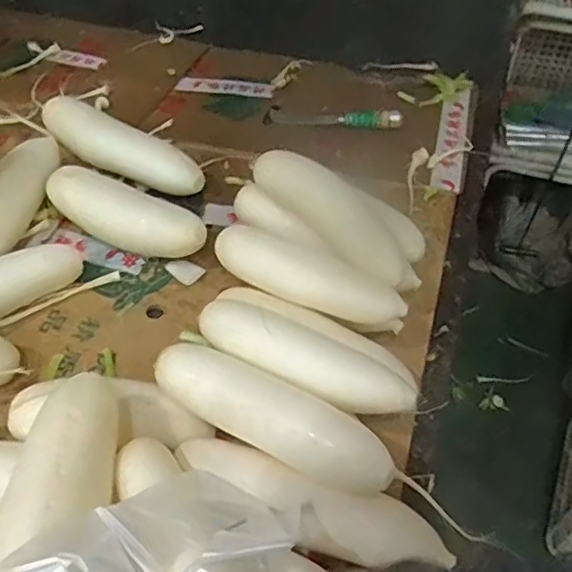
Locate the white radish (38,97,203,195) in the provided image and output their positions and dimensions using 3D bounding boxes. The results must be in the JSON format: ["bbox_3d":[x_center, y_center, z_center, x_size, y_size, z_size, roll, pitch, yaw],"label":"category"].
[{"bbox_3d":[-0.222,-0.188,0.798,0.236,0.063,0.053,23,52,18],"label":"white radish"}]

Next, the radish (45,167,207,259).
[{"bbox_3d":[-0.195,-0.088,0.713,0.209,0.052,0.065,23,52,18],"label":"radish"}]

